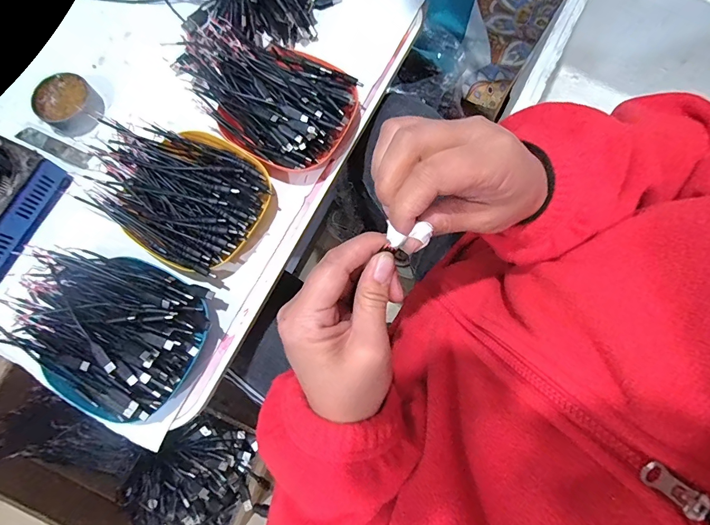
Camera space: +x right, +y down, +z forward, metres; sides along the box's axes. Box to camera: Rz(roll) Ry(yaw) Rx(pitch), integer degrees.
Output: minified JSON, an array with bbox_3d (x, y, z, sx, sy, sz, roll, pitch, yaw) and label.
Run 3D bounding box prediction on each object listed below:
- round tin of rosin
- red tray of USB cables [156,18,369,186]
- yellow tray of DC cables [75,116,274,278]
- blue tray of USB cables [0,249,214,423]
[{"bbox_3d":[-0.327,-0.181,0.441,0.073,0.026,0.063,41,80,8],"label":"round tin of rosin"},{"bbox_3d":[-0.092,-0.182,0.423,0.186,0.064,0.131,35,79,6],"label":"red tray of USB cables"},{"bbox_3d":[-0.174,-0.072,0.394,0.164,0.052,0.133,34,79,6],"label":"yellow tray of DC cables"},{"bbox_3d":[-0.231,0.063,0.365,0.170,0.054,0.138,25,78,4],"label":"blue tray of USB cables"}]

